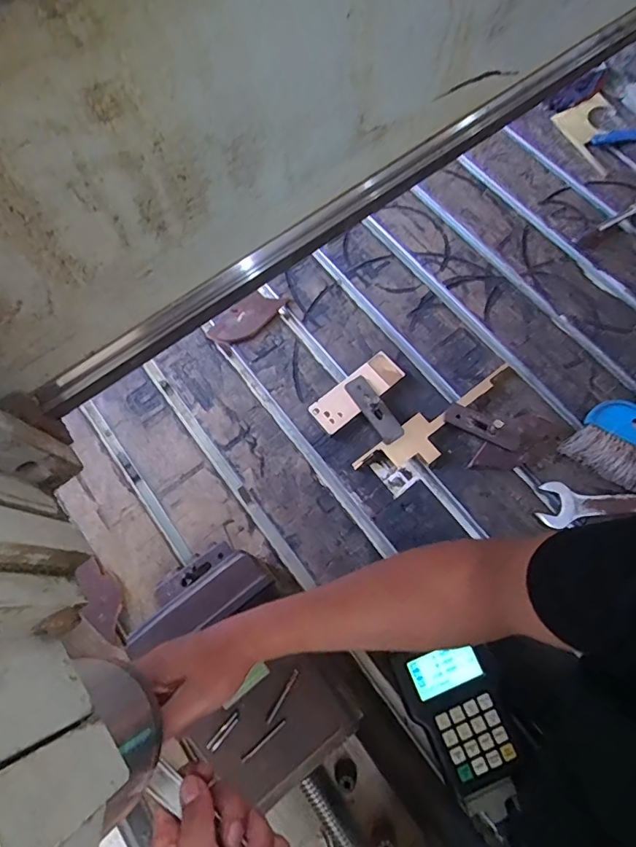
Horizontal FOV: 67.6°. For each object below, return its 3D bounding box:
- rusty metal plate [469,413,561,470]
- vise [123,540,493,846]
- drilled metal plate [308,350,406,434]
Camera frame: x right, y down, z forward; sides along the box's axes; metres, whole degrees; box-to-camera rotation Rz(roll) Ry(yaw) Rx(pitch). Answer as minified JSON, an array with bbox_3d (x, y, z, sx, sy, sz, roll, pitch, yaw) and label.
[{"bbox_3d":[0.255,0.029,0.606,0.119,0.014,0.054,-36,74,-10],"label":"rusty metal plate"},{"bbox_3d":[-0.005,0.309,0.465,0.142,0.116,0.426,-42,75,-12],"label":"vise"},{"bbox_3d":[0.052,-0.041,0.637,0.131,0.018,0.047,-38,75,-11],"label":"drilled metal plate"}]

